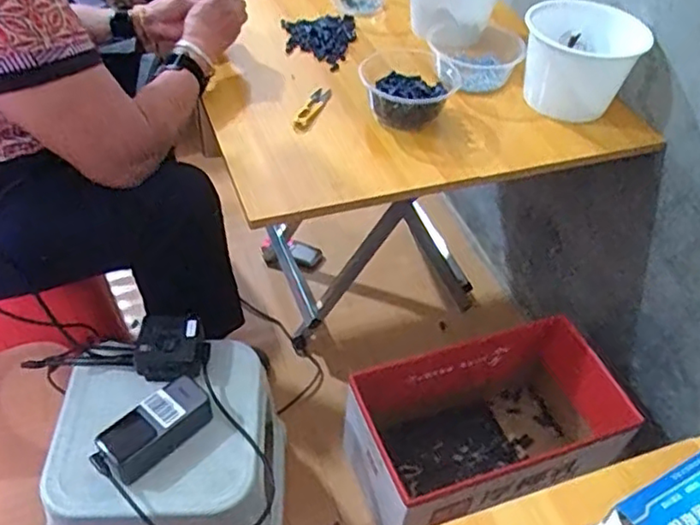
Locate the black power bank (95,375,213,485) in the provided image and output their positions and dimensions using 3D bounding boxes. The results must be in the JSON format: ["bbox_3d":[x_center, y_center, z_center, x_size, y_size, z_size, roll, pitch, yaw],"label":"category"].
[{"bbox_3d":[-0.232,0.199,0.778,0.132,0.047,0.057,-34,56,-28],"label":"black power bank"}]

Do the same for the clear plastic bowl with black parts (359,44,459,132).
[{"bbox_3d":[0.082,-0.240,0.892,0.129,0.058,0.130,1,47,-1],"label":"clear plastic bowl with black parts"}]

